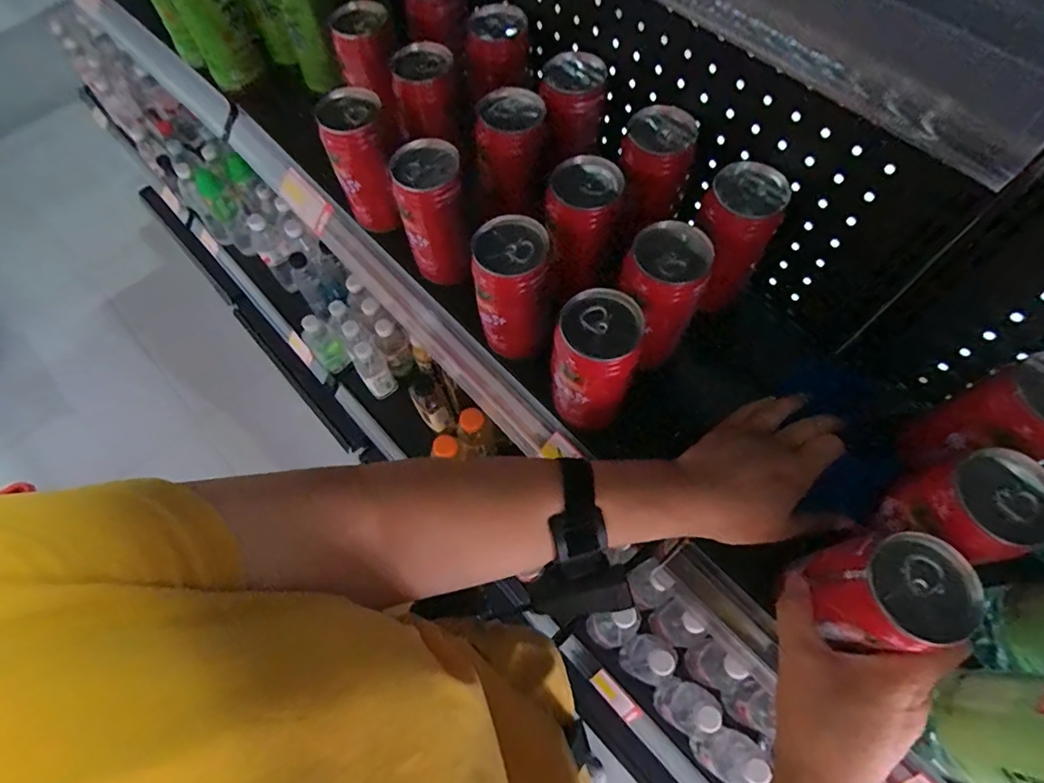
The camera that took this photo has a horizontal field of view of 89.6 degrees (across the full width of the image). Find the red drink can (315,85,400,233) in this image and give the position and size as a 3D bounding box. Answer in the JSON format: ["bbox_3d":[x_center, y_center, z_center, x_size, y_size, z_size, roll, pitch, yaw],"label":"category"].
[{"bbox_3d":[-0.152,-0.219,0.518,0.060,0.116,0.064,-11,65,-3],"label":"red drink can"}]

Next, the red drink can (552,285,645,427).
[{"bbox_3d":[0.056,-0.021,0.404,0.058,0.107,0.061,-1,65,2],"label":"red drink can"}]

